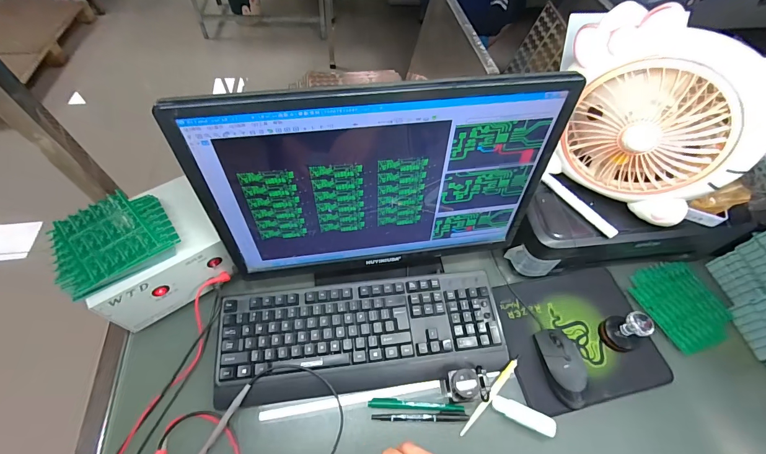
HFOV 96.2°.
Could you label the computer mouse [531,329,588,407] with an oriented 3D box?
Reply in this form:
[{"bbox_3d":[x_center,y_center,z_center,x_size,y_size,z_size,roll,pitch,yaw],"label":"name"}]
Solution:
[{"bbox_3d":[0.277,0.214,0.533,0.054,0.035,0.114,-4,58,-6],"label":"computer mouse"}]

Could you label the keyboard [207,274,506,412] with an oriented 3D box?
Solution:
[{"bbox_3d":[-0.029,0.166,0.541,0.430,0.035,0.160,-5,58,-6],"label":"keyboard"}]

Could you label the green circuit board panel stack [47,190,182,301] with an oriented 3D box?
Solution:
[{"bbox_3d":[-0.371,0.016,0.476,0.140,0.027,0.127,-31,64,-21],"label":"green circuit board panel stack"}]

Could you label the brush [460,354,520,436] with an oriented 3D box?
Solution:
[{"bbox_3d":[0.163,0.248,0.514,0.145,0.010,0.014,-38,67,-24],"label":"brush"}]

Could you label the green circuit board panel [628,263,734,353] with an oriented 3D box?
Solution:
[{"bbox_3d":[0.530,0.134,0.612,0.136,0.019,0.149,-14,59,-12],"label":"green circuit board panel"}]

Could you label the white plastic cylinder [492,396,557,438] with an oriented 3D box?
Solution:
[{"bbox_3d":[0.203,0.271,0.497,0.086,0.015,0.025,23,59,11],"label":"white plastic cylinder"}]

